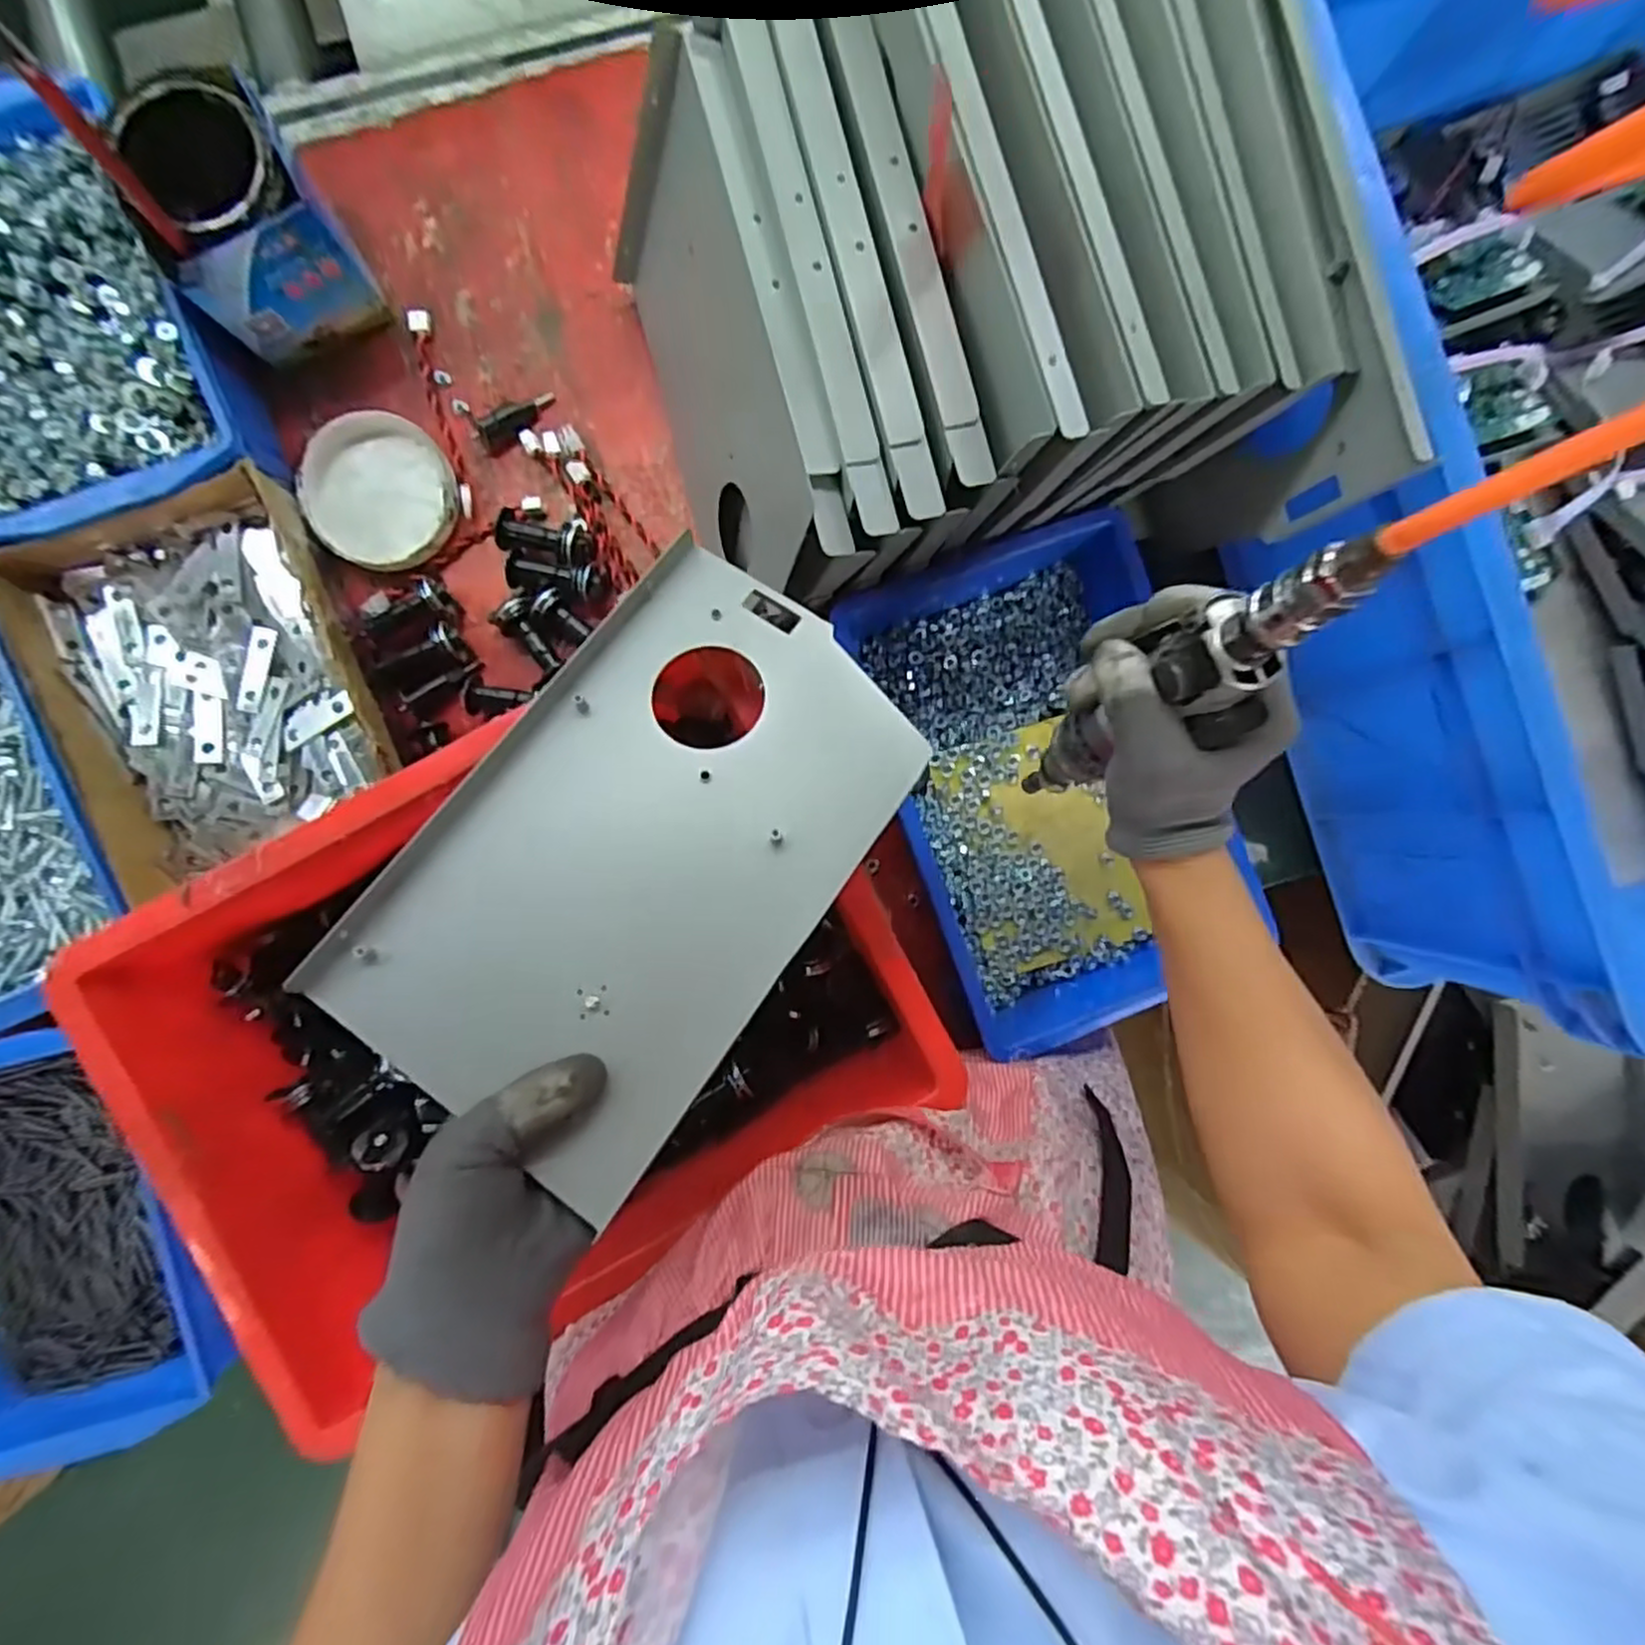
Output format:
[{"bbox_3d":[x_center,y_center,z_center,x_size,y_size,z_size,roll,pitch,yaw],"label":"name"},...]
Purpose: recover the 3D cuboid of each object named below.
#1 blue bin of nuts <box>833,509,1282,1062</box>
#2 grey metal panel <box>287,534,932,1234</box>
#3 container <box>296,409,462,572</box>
[{"bbox_3d":[0.141,-0.026,0.490,0.188,0.079,0.297,-20,91,-2],"label":"blue bin of nuts"},{"bbox_3d":[-0.078,0.008,0.336,0.170,0.019,0.262,33,77,11],"label":"grey metal panel"},{"bbox_3d":[-0.306,-0.227,0.517,0.099,0.016,0.104,0,91,-2],"label":"container"}]

